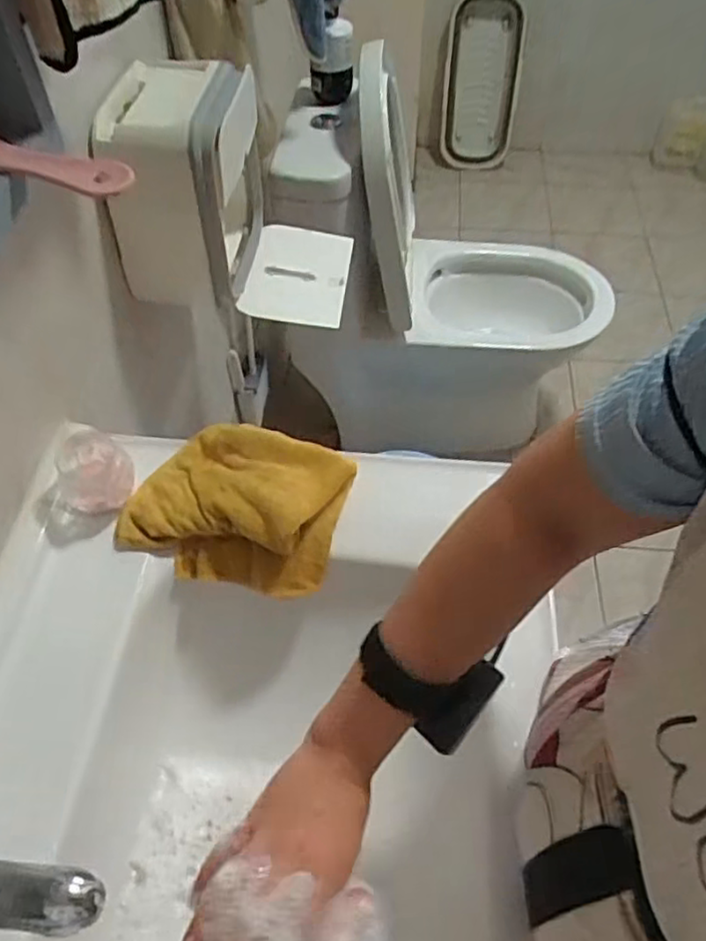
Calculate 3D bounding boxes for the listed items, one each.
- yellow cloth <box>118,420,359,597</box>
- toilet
[{"bbox_3d":[-0.106,0.029,0.626,0.185,0.063,0.134,14,54,12],"label":"yellow cloth"},{"bbox_3d":[0.201,-0.365,1.465,0.640,0.795,0.352,0,52,2],"label":"toilet"}]

